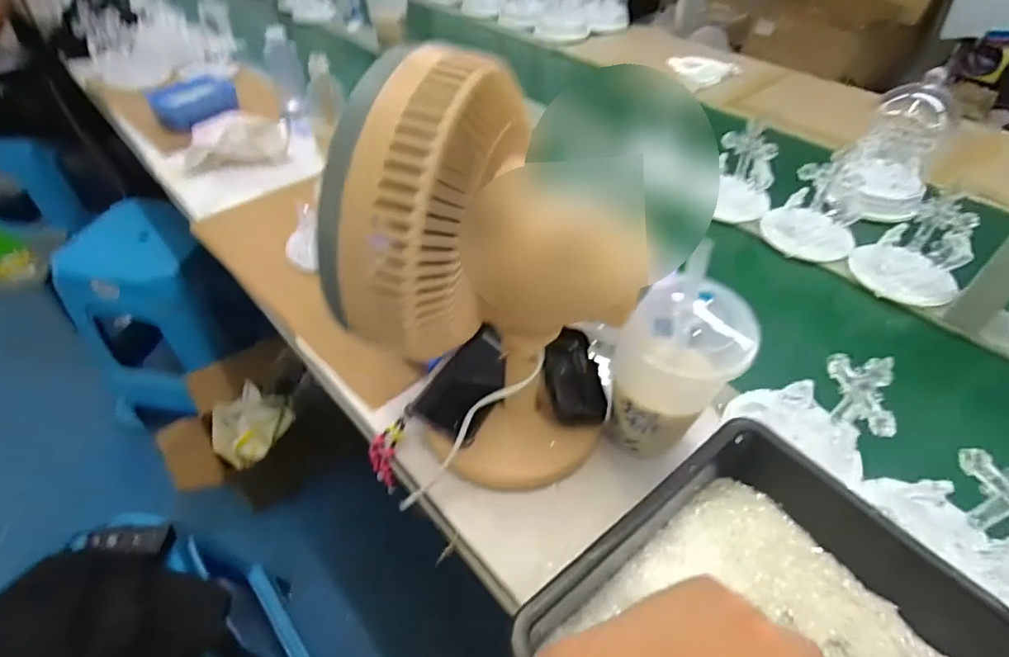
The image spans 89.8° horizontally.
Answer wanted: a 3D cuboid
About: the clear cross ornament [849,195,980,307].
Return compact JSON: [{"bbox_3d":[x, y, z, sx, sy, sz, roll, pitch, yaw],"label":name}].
[{"bbox_3d":[0.556,-0.107,0.685,0.118,0.095,0.110,25,50,21],"label":"clear cross ornament"}]

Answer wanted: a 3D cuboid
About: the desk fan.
[{"bbox_3d":[0.001,-0.020,0.414,0.200,0.340,0.187,13,47,11],"label":"desk fan"}]

